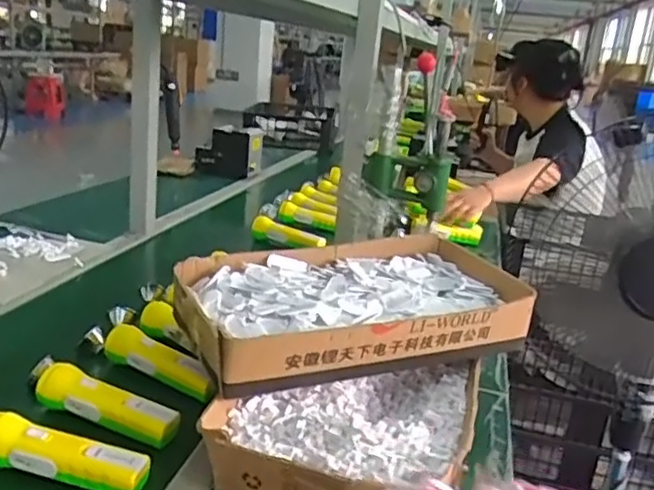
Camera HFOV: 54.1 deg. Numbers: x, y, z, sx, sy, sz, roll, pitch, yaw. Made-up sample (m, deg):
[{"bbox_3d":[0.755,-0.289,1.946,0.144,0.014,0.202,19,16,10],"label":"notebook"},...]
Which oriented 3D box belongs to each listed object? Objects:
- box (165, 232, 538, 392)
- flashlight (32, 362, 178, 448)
[{"bbox_3d":[0.037,0.076,0.821,0.432,0.087,0.250,-4,19,-27],"label":"box"},{"bbox_3d":[-0.254,0.183,0.736,0.184,0.040,0.049,12,18,20],"label":"flashlight"}]

